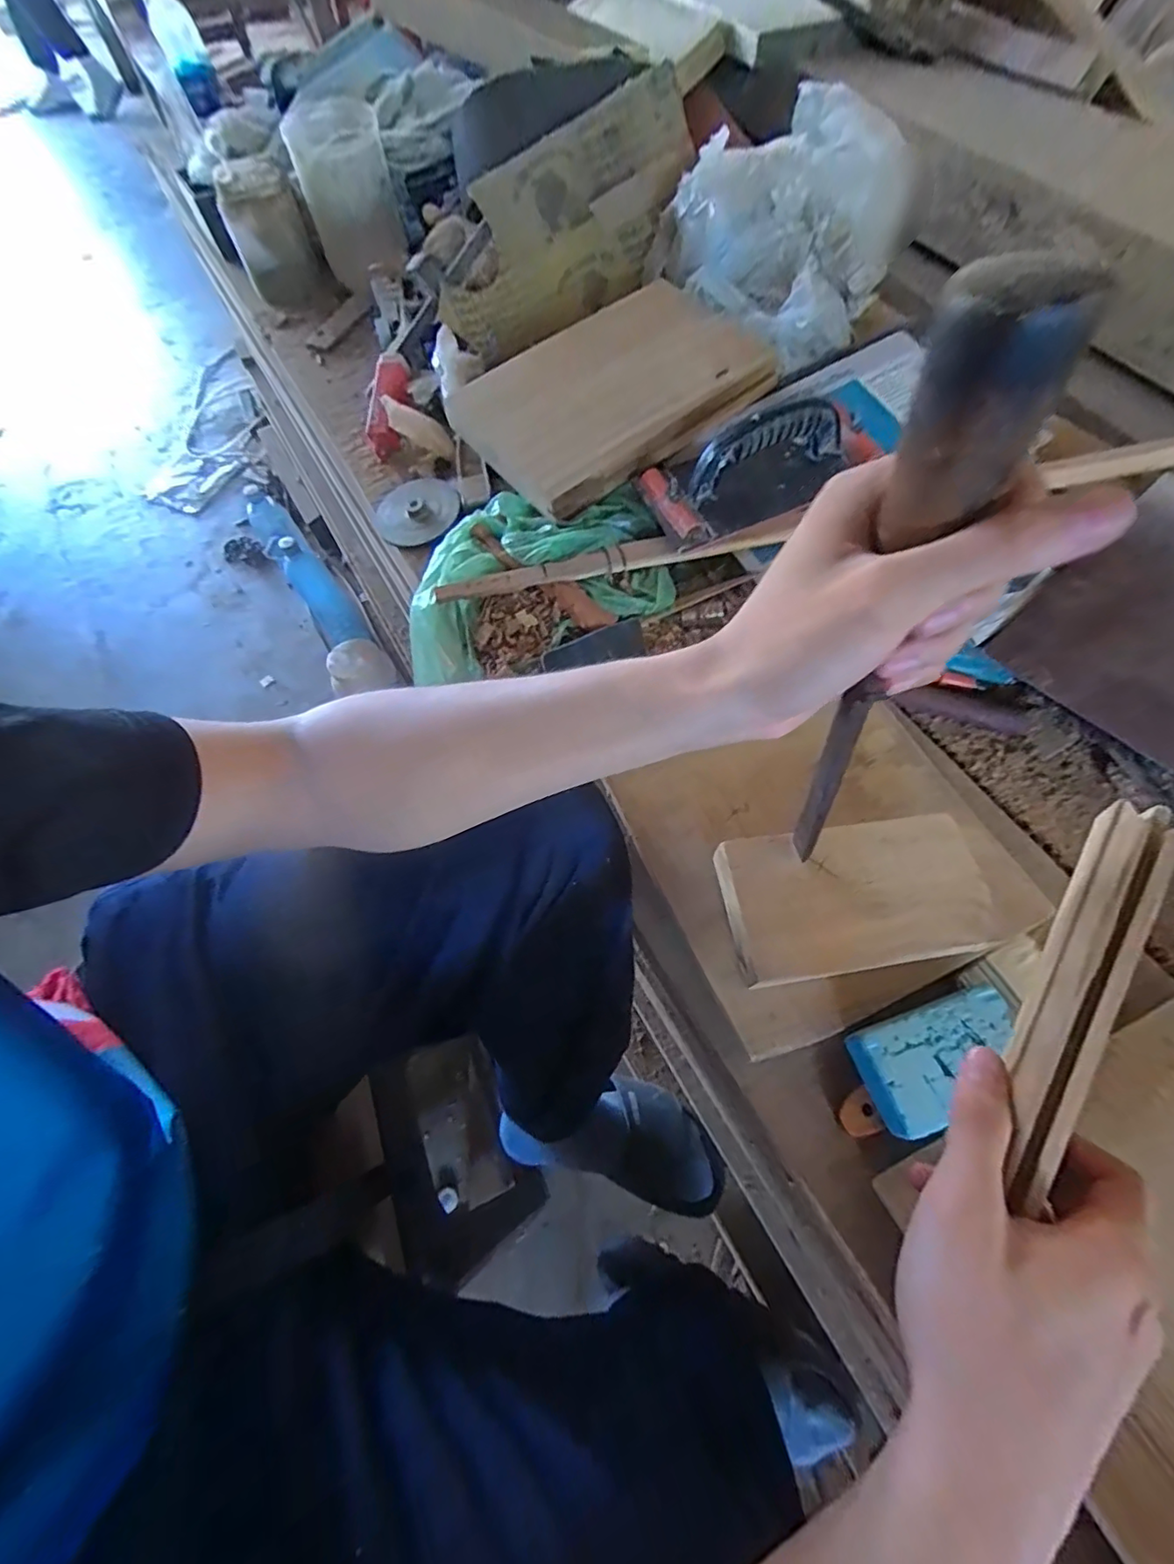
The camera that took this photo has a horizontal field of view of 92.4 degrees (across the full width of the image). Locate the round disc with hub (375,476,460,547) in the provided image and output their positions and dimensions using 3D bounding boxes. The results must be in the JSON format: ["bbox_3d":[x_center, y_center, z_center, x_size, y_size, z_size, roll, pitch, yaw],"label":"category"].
[{"bbox_3d":[-0.188,-0.300,0.617,0.089,0.025,0.095,-1,64,2],"label":"round disc with hub"}]

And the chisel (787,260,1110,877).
[{"bbox_3d":[0.126,-0.044,0.249,0.031,0.282,0.036,38,73,27],"label":"chisel"}]

